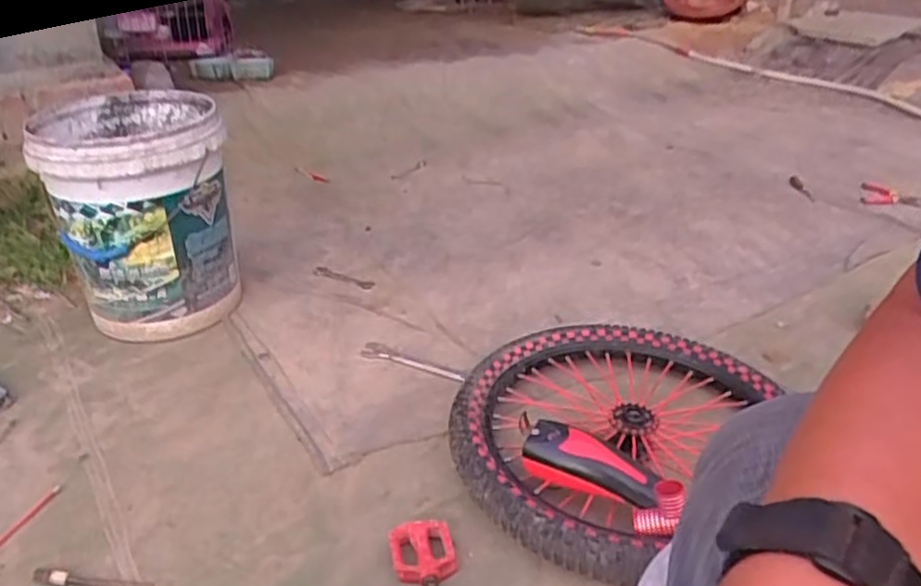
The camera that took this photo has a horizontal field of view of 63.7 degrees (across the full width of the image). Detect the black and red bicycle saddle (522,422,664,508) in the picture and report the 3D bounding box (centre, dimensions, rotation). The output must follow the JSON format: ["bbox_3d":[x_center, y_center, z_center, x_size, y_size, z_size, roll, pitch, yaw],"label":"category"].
[{"bbox_3d":[0.166,0.212,0.939,0.170,0.047,0.070,13,31,22],"label":"black and red bicycle saddle"}]

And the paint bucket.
[{"bbox_3d":[-0.586,-0.136,1.359,0.293,0.373,0.319,-13,31,-27],"label":"paint bucket"}]

